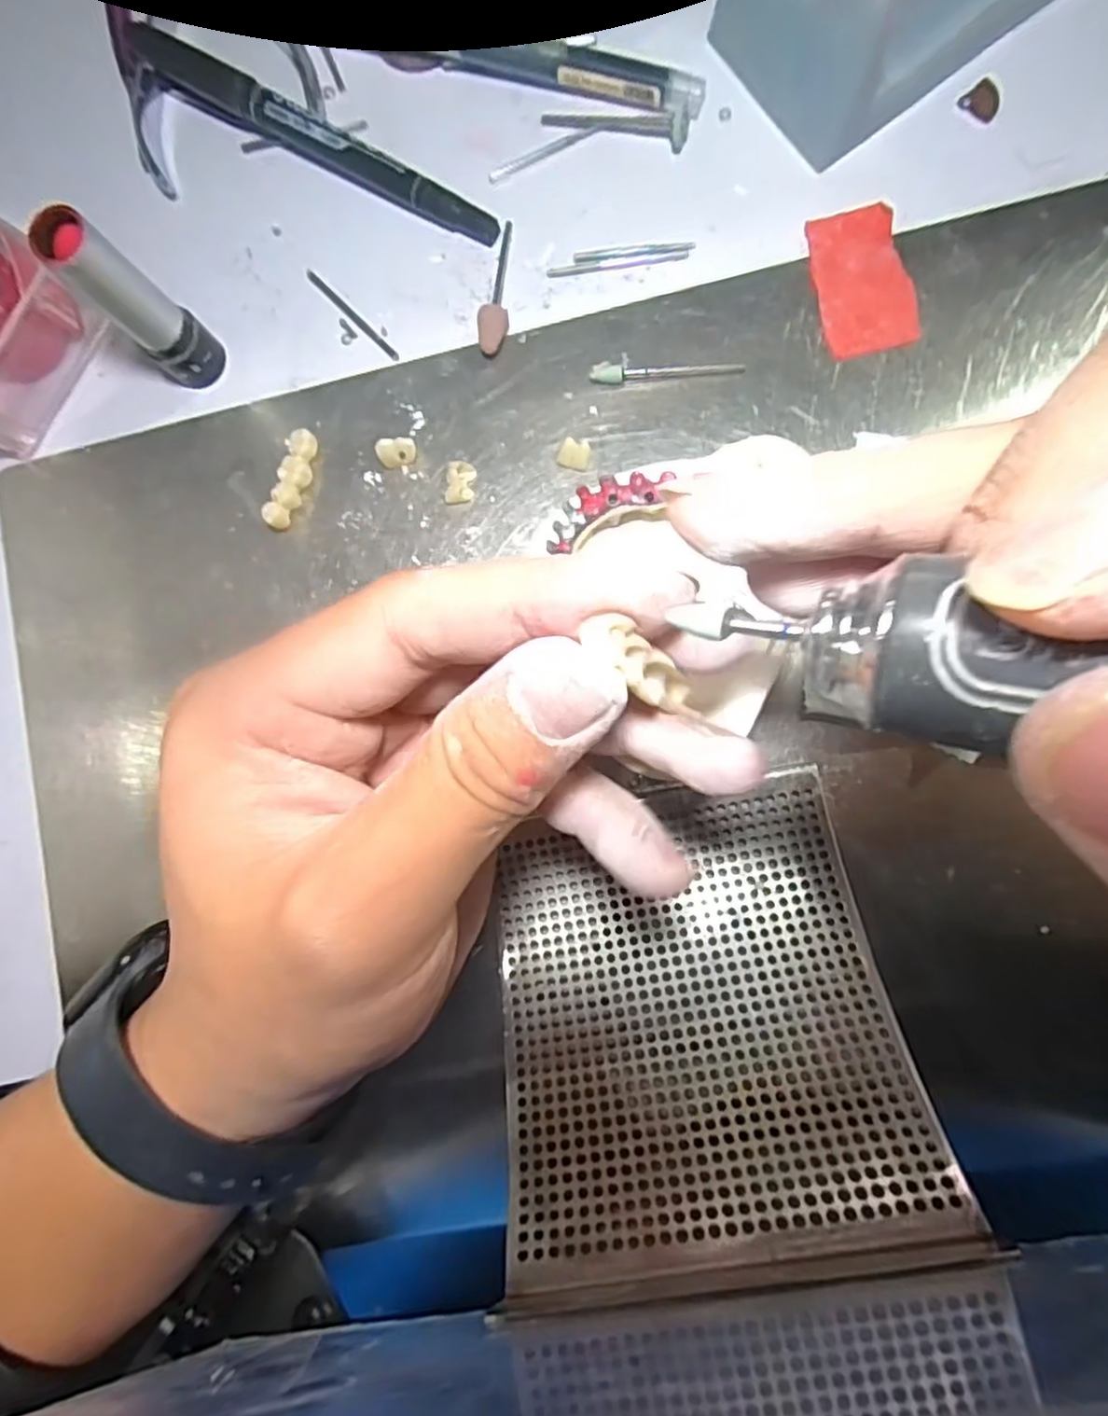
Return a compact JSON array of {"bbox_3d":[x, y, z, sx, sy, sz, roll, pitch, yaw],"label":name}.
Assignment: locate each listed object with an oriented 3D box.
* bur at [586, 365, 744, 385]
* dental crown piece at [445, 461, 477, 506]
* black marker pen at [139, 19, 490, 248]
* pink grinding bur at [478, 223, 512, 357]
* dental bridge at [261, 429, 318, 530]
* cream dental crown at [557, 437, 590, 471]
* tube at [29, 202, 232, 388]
[{"bbox_3d":[0.035,-0.104,0.211,0.046,0.004,0.005,-2,87,7],"label":"bur"},{"bbox_3d":[-0.029,-0.070,0.216,0.008,0.006,0.014,7,88,7],"label":"dental crown piece"},{"bbox_3d":[-0.079,-0.187,0.225,0.139,0.013,0.012,30,91,8],"label":"black marker pen"},{"bbox_3d":[-0.018,-0.135,0.218,0.008,0.008,0.045,5,87,7],"label":"pink grinding bur"},{"bbox_3d":[-0.084,-0.074,0.222,0.009,0.010,0.033,19,89,8],"label":"dental bridge"},{"bbox_3d":[0.007,-0.078,0.212,0.009,0.006,0.008,15,89,8],"label":"cream dental crown"},{"bbox_3d":[-0.123,-0.118,0.204,0.018,0.059,0.018,0,87,7],"label":"tube"}]

